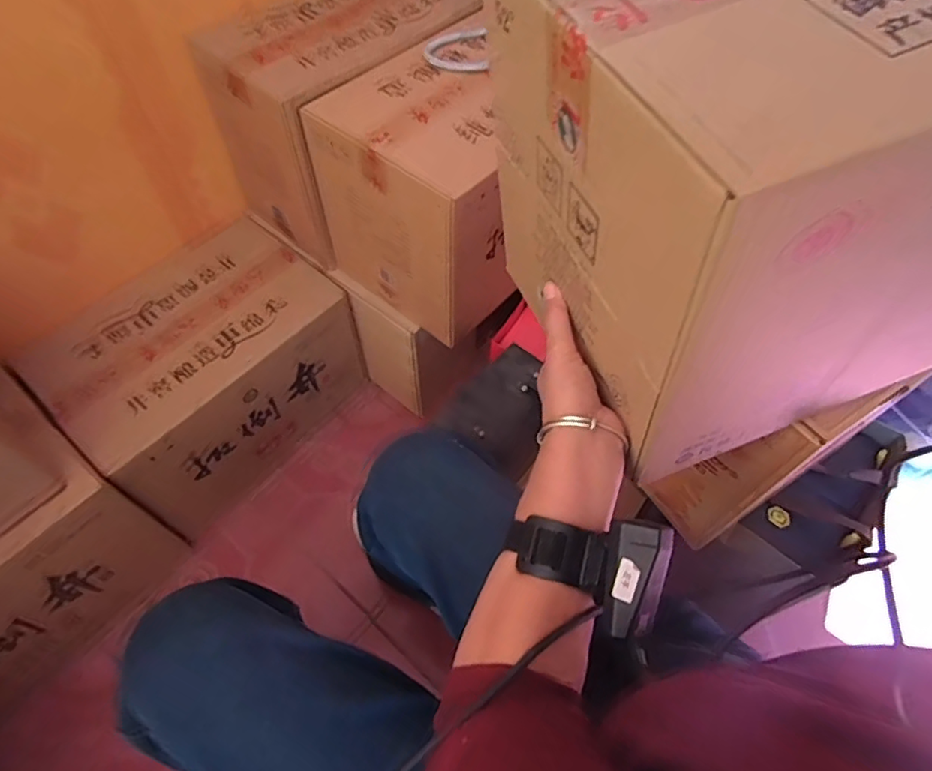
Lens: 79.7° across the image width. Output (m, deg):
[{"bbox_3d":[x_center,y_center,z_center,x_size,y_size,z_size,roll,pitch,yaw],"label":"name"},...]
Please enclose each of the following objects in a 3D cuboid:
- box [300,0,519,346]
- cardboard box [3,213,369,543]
[{"bbox_3d":[-0.049,-0.271,0.809,0.268,0.273,0.218,35,64,20],"label":"box"},{"bbox_3d":[-0.428,-0.023,0.957,0.288,0.254,0.422,36,64,20],"label":"cardboard box"}]

